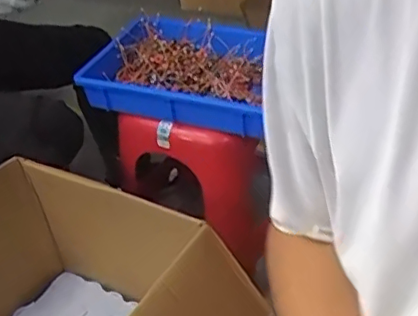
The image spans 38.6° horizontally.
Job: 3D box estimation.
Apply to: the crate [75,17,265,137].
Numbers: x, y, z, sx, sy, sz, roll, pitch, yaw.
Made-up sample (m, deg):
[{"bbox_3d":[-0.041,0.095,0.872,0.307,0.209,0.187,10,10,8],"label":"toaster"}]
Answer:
[{"bbox_3d":[-0.036,-0.186,1.334,0.441,0.087,0.332,16,43,25],"label":"crate"}]

